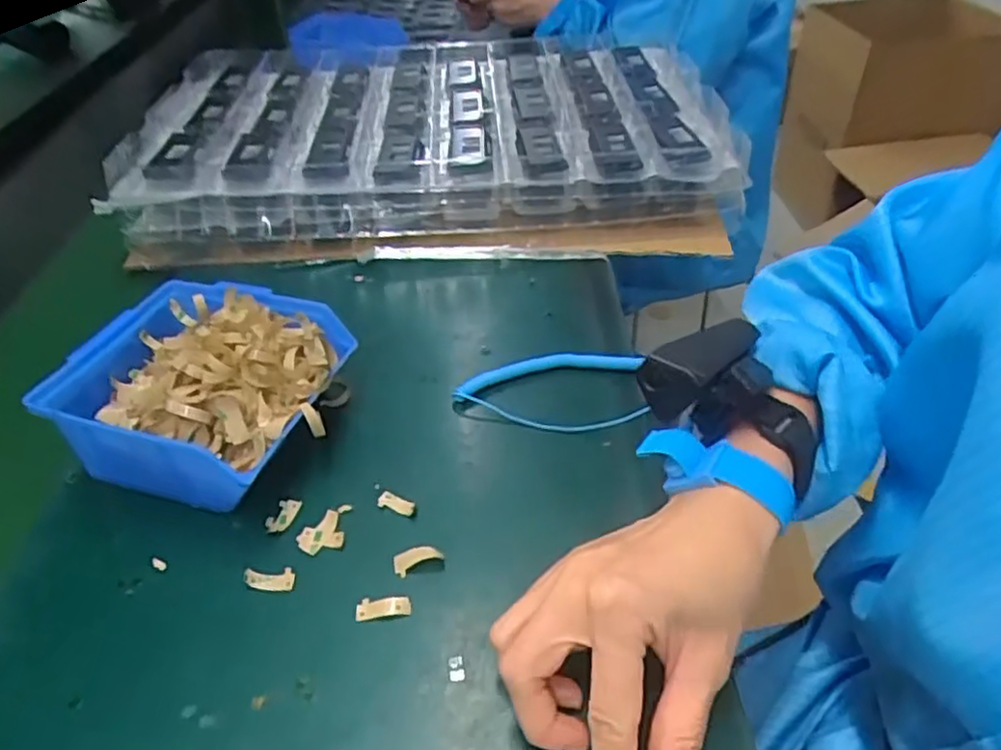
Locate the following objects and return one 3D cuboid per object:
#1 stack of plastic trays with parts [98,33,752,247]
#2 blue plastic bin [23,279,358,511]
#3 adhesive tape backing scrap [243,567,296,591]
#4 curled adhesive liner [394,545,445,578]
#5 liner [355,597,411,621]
[{"bbox_3d":[-0.067,-0.236,0.677,0.511,0.084,0.326,-4,41,-2],"label":"stack of plastic trays with parts"},{"bbox_3d":[-0.173,0.010,0.403,0.139,0.069,0.124,11,42,14],"label":"blue plastic bin"},{"bbox_3d":[-0.116,0.101,0.343,0.025,0.004,0.012,2,41,4],"label":"adhesive tape backing scrap"},{"bbox_3d":[-0.042,0.093,0.349,0.025,0.004,0.015,-18,42,3],"label":"curled adhesive liner"},{"bbox_3d":[-0.056,0.111,0.329,0.026,0.006,0.011,-1,41,1],"label":"liner"}]

